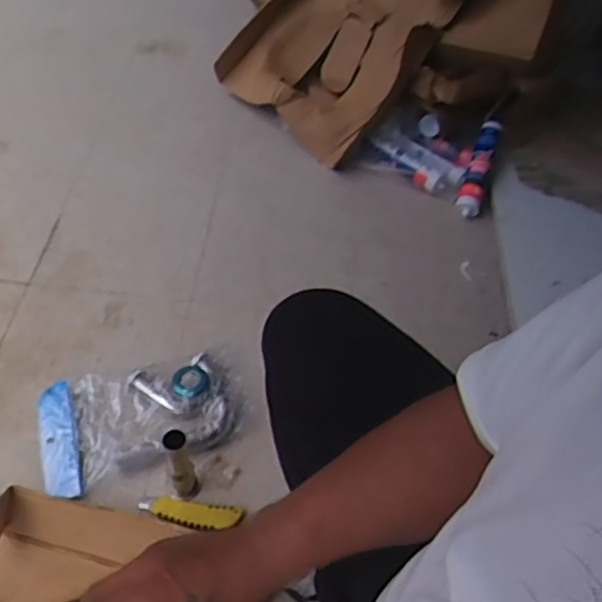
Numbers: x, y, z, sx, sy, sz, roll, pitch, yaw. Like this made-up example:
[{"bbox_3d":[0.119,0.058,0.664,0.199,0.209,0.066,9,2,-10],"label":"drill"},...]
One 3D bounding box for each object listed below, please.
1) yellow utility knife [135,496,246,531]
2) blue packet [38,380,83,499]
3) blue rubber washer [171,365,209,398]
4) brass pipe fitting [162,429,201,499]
[{"bbox_3d":[-0.161,0.303,0.898,0.151,0.018,0.043,11,51,2],"label":"yellow utility knife"},{"bbox_3d":[-0.363,0.208,0.941,0.054,0.023,0.180,-14,53,-12],"label":"blue packet"},{"bbox_3d":[-0.178,0.130,1.008,0.056,0.021,0.063,-15,53,-12],"label":"blue rubber washer"},{"bbox_3d":[-0.165,0.223,0.863,0.032,0.140,0.028,-10,53,-14],"label":"brass pipe fitting"}]

